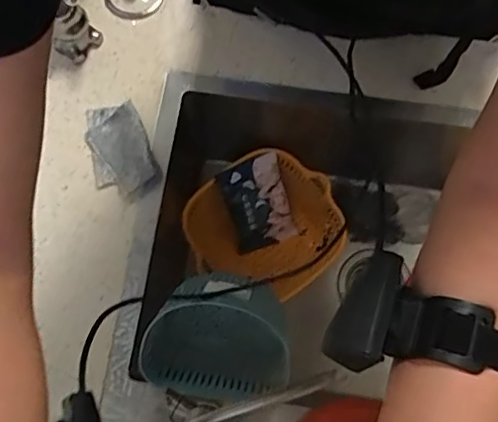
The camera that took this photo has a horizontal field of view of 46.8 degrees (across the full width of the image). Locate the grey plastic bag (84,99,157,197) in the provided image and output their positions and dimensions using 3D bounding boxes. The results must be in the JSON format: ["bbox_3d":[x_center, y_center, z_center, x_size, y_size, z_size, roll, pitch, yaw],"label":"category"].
[{"bbox_3d":[-0.153,-0.074,0.682,0.071,0.027,0.109,-16,75,-4],"label":"grey plastic bag"}]

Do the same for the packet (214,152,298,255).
[{"bbox_3d":[0.013,-0.010,0.837,0.090,0.011,0.134,-20,115,-8],"label":"packet"}]

